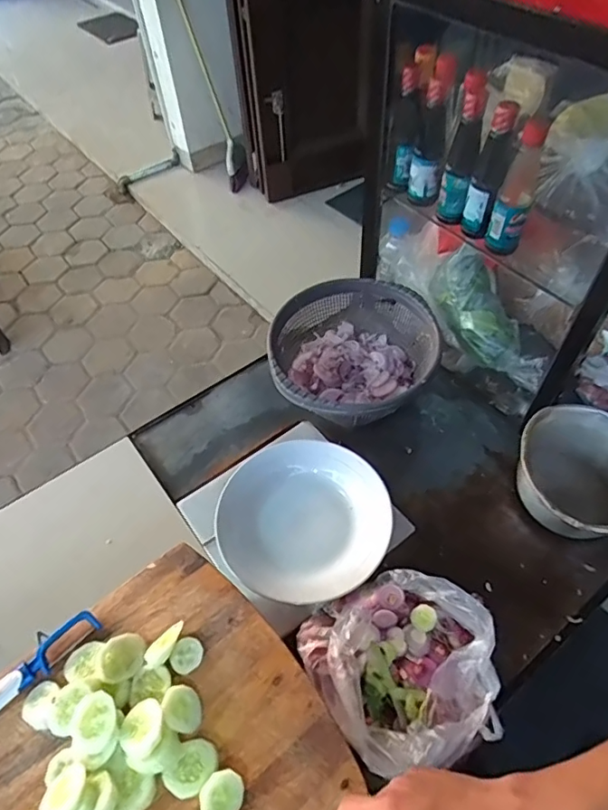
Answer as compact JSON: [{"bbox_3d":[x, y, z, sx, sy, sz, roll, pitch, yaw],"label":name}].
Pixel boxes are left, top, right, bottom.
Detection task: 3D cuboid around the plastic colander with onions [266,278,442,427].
[{"bbox_3d":[0.076,-0.070,0.794,0.245,0.097,0.239,-10,53,-5],"label":"plastic colander with onions"}]

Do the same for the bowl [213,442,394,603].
[{"bbox_3d":[0.000,0.148,0.683,0.219,0.052,0.189,-15,54,-8],"label":"bowl"}]

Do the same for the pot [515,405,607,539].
[{"bbox_3d":[0.360,0.097,0.678,0.168,0.097,0.176,-1,53,2],"label":"pot"}]

